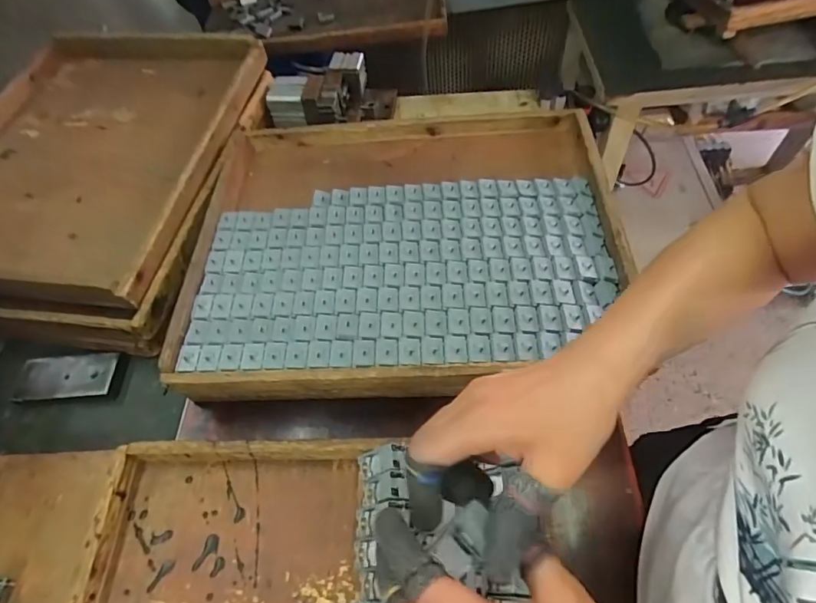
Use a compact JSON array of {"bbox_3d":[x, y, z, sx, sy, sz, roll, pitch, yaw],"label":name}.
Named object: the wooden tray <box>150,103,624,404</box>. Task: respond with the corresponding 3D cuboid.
[{"bbox_3d":[-0.001,-0.089,0.597,0.499,0.062,0.426,-2,58,5],"label":"wooden tray"}]

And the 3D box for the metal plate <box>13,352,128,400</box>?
[{"bbox_3d":[-0.413,0.092,0.568,0.122,0.015,0.058,-4,57,4],"label":"metal plate"}]

